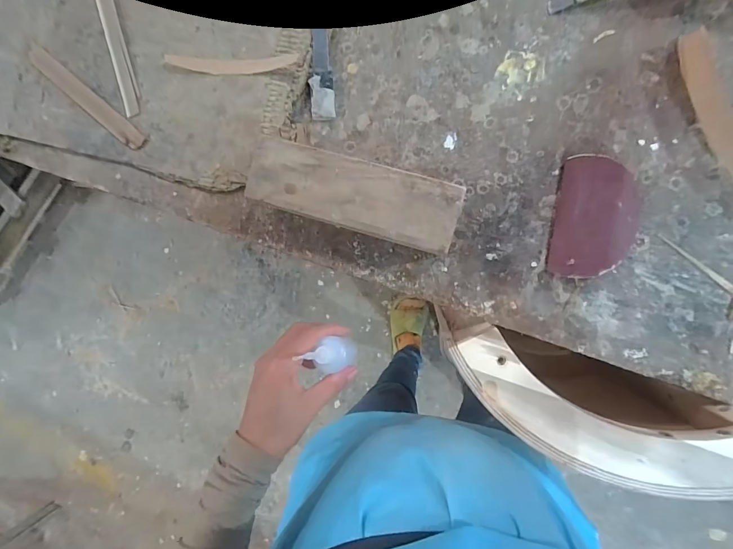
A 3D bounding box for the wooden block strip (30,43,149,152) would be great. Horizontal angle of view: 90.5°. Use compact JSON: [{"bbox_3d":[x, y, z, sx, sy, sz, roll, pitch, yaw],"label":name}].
[{"bbox_3d":[-0.346,-0.219,0.448,0.195,0.004,0.025,40,97,6],"label":"wooden block strip"}]

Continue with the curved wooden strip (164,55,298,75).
[{"bbox_3d":[-0.157,-0.243,0.421,0.159,0.008,0.019,4,93,9],"label":"curved wooden strip"}]

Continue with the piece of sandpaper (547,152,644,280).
[{"bbox_3d":[0.232,-0.056,0.362,0.079,0.016,0.119,6,93,9],"label":"piece of sandpaper"}]

